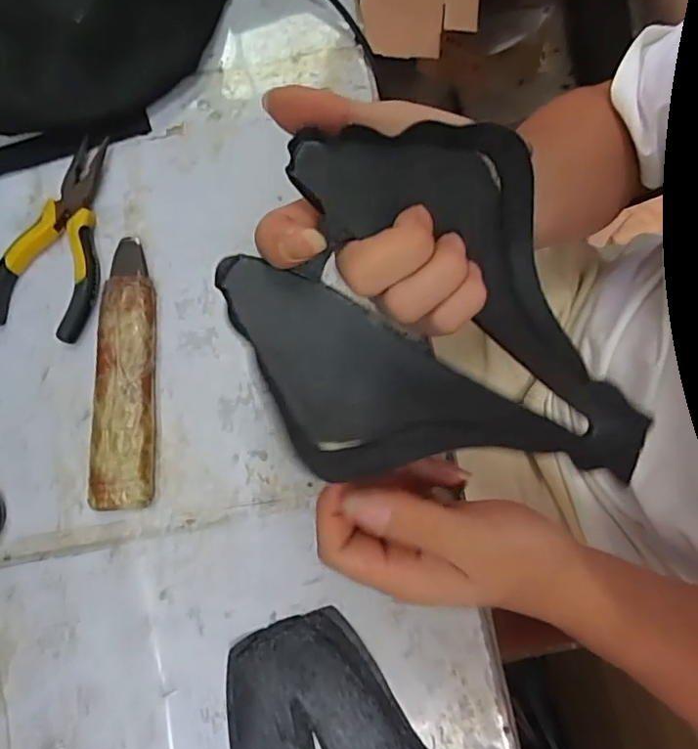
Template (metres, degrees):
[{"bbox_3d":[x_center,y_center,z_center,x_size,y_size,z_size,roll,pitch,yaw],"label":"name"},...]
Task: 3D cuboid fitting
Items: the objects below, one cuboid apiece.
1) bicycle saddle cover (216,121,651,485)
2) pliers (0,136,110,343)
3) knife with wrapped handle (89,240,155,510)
[{"bbox_3d":[0.046,-0.009,0.271,0.163,0.050,0.230,-33,102,-6],"label":"bicycle saddle cover"},{"bbox_3d":[-0.202,-0.101,0.396,0.068,0.016,0.148,15,77,2],"label":"pliers"},{"bbox_3d":[-0.152,-0.004,0.378,0.039,0.017,0.185,-1,77,-2],"label":"knife with wrapped handle"}]

